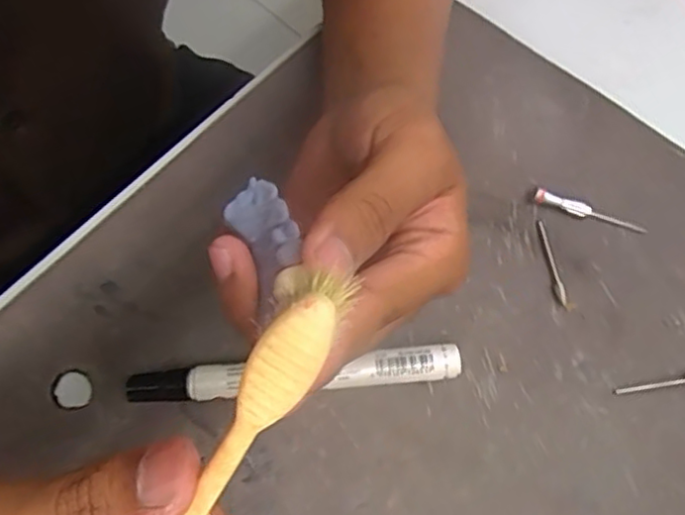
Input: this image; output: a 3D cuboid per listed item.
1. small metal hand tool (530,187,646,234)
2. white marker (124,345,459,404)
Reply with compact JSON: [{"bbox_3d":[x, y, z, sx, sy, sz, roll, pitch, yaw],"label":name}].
[{"bbox_3d":[0.124,-0.023,0.321,0.057,0.008,0.007,18,69,5],"label":"small metal hand tool"},{"bbox_3d":[-0.021,0.052,0.282,0.143,0.017,0.014,-4,68,-4],"label":"white marker"}]

